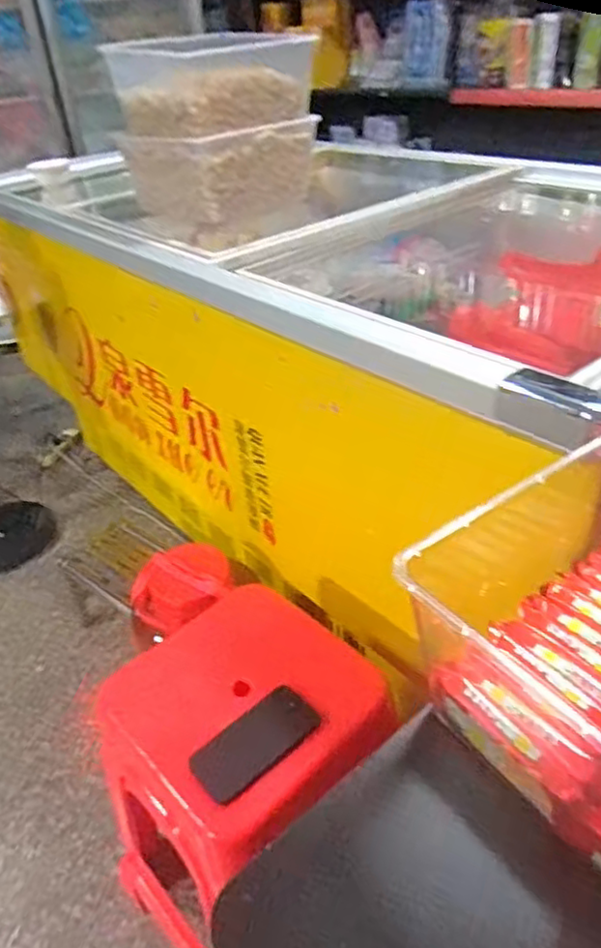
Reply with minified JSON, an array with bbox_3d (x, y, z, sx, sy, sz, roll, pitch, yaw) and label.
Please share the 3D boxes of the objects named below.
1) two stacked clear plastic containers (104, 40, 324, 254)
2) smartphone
[{"bbox_3d":[-0.153,-0.633,1.220,0.288,0.302,0.267,27,47,37],"label":"two stacked clear plastic containers"},{"bbox_3d":[-0.051,0.303,0.728,0.143,0.011,0.071,-34,53,-29],"label":"smartphone"}]

